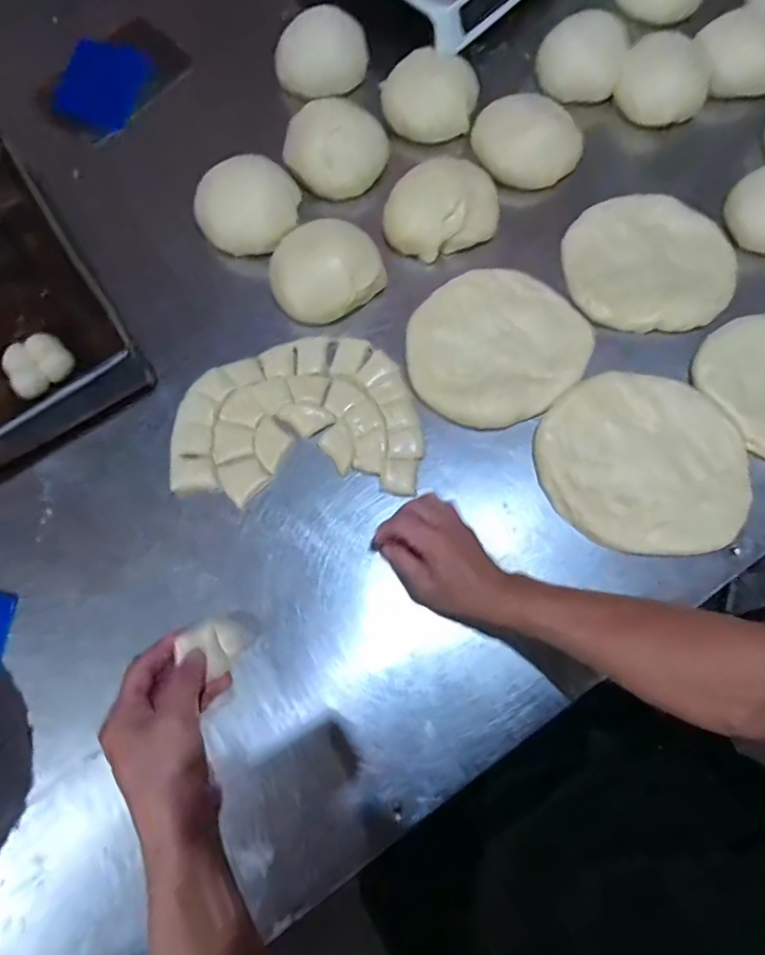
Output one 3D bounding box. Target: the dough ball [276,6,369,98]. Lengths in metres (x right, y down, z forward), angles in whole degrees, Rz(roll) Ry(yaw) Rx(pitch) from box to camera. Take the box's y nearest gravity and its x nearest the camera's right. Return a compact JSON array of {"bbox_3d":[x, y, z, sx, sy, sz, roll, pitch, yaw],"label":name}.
[{"bbox_3d":[-0.081,-0.573,0.715,0.129,0.066,0.106,-4,73,-2],"label":"dough ball"}]

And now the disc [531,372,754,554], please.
[{"bbox_3d":[0.270,-0.019,0.553,0.214,0.018,0.184,13,70,4],"label":"disc"}]

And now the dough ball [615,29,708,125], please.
[{"bbox_3d":[0.373,-0.522,0.714,0.117,0.062,0.103,29,74,9],"label":"dough ball"}]

